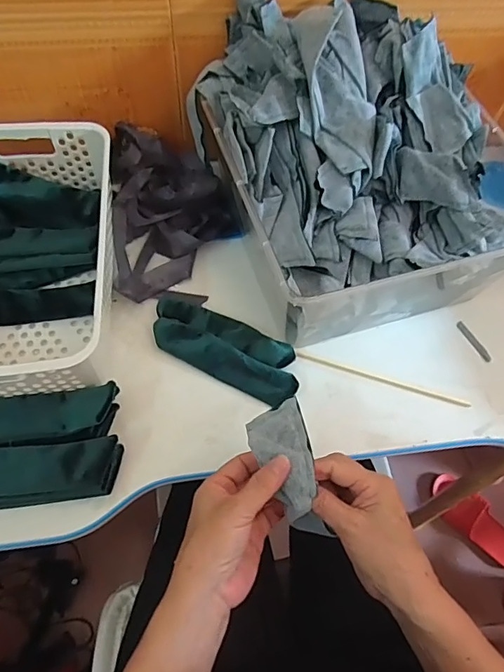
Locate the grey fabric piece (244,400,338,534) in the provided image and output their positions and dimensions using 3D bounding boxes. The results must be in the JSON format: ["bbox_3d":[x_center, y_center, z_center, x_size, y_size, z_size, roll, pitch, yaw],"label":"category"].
[{"bbox_3d":[0.030,0.108,0.377,0.045,0.024,0.106,-13,66,-10],"label":"grey fabric piece"}]

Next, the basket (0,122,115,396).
[{"bbox_3d":[-0.255,-0.081,0.498,0.207,0.110,0.312,-5,63,-6],"label":"basket"}]

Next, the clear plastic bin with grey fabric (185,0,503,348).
[{"bbox_3d":[0.116,-0.197,0.517,0.301,0.182,0.342,-16,64,-11],"label":"clear plastic bin with grey fabric"}]

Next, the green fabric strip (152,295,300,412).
[{"bbox_3d":[-0.032,0.008,0.507,0.183,0.024,0.070,28,64,11],"label":"green fabric strip"}]

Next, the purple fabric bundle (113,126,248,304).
[{"bbox_3d":[-0.094,-0.153,0.569,0.150,0.071,0.237,-7,63,-7],"label":"purple fabric bundle"}]

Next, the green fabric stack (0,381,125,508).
[{"bbox_3d":[-0.220,0.105,0.437,0.179,0.035,0.100,-4,63,-5],"label":"green fabric stack"}]

